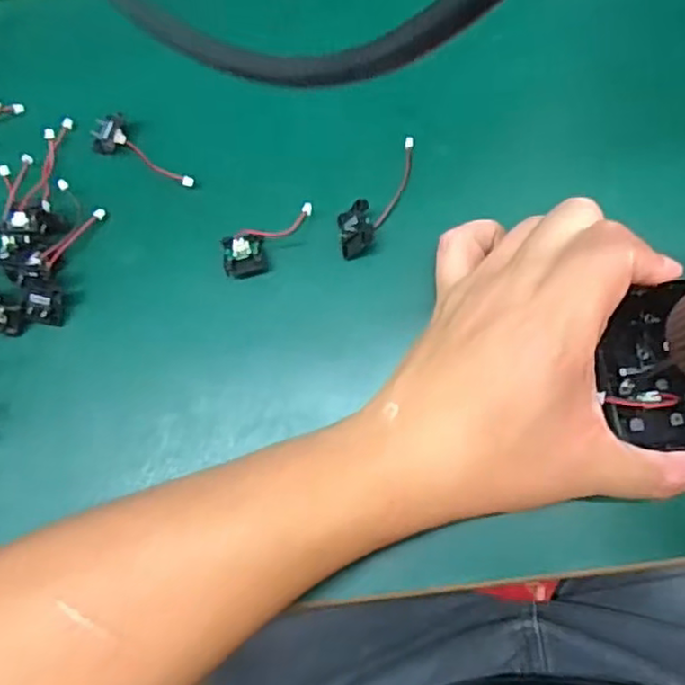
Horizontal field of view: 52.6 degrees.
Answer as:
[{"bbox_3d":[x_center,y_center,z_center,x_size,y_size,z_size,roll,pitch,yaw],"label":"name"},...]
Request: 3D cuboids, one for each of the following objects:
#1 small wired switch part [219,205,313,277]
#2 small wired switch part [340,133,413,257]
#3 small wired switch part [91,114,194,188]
[{"bbox_3d":[-0.036,-0.048,0.346,0.049,0.015,0.023,-19,79,5],"label":"small wired switch part"},{"bbox_3d":[0.017,-0.073,0.342,0.019,0.017,0.068,30,87,11],"label":"small wired switch part"},{"bbox_3d":[-0.102,-0.101,0.362,0.060,0.007,0.021,23,85,11],"label":"small wired switch part"}]

